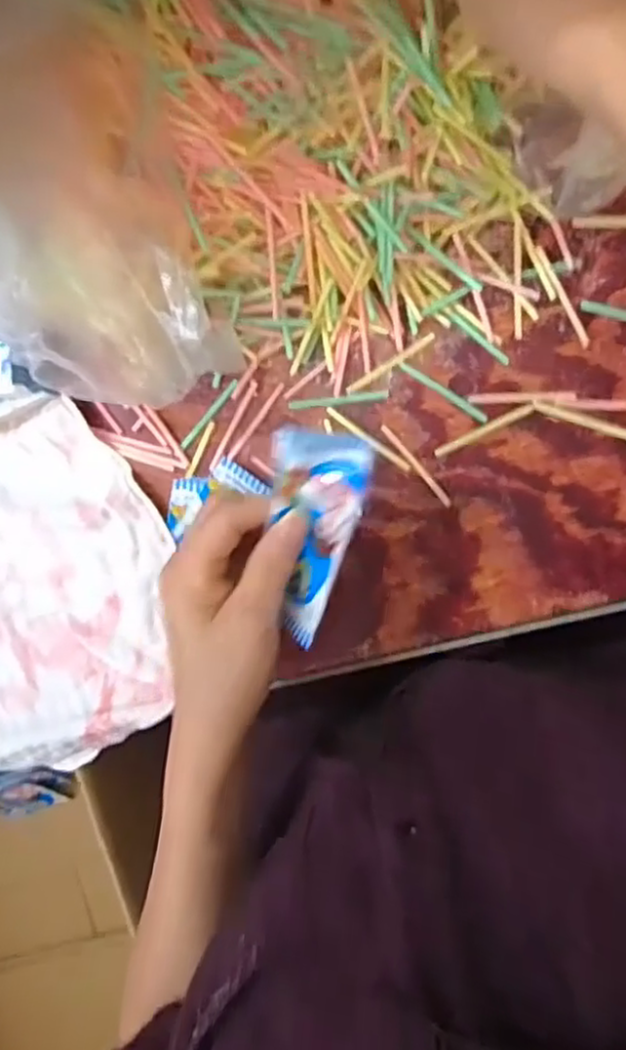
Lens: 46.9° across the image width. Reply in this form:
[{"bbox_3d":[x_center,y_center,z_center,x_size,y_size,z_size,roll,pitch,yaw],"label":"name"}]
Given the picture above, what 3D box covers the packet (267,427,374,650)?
[{"bbox_3d":[0.001,0.005,0.349,0.045,0.023,0.100,8,105,8],"label":"packet"}]

